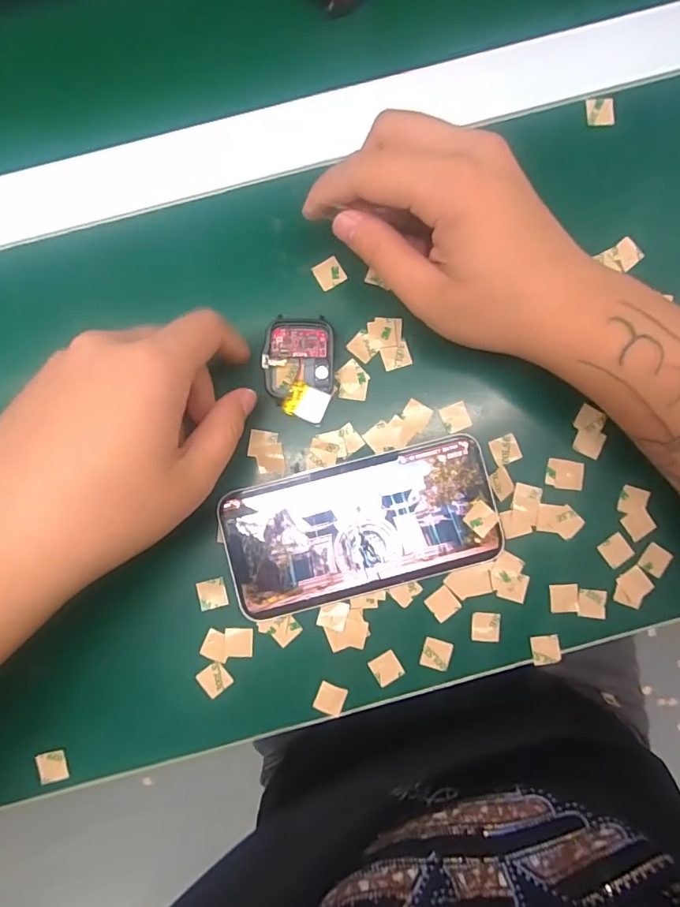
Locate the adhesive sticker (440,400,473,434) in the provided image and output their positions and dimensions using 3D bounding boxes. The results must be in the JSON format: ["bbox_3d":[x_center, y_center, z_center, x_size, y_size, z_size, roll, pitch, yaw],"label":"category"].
[{"bbox_3d":[0.065,-0.020,0.266,0.016,0.004,0.015,-21,89,-2],"label":"adhesive sticker"}]

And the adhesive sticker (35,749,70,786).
[{"bbox_3d":[-0.155,0.169,0.259,0.014,0.004,0.016,-14,84,-12],"label":"adhesive sticker"}]

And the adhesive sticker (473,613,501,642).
[{"bbox_3d":[0.081,0.096,0.264,0.015,0.004,0.015,3,80,0],"label":"adhesive sticker"}]

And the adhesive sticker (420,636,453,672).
[{"bbox_3d":[0.053,0.110,0.263,0.016,0.004,0.015,16,80,4],"label":"adhesive sticker"}]

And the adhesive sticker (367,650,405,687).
[{"bbox_3d":[0.026,0.118,0.263,0.016,0.004,0.015,-32,87,-1],"label":"adhesive sticker"}]

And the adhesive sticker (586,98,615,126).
[{"bbox_3d":[0.151,-0.197,0.277,0.015,0.004,0.014,-5,101,9],"label":"adhesive sticker"}]

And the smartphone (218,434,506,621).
[{"bbox_3d":[0.012,0.039,0.260,0.143,0.009,0.069,-14,88,-2],"label":"smartphone"}]

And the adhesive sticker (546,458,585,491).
[{"bbox_3d":[0.126,0.012,0.266,0.020,0.004,0.016,8,88,-1],"label":"adhesive sticker"}]

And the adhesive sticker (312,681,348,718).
[{"bbox_3d":[-0.005,0.135,0.262,0.016,0.004,0.015,21,85,2],"label":"adhesive sticker"}]

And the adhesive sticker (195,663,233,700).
[{"bbox_3d":[-0.068,0.123,0.262,0.016,0.004,0.016,-39,91,-7],"label":"adhesive sticker"}]

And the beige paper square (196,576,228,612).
[{"bbox_3d":[-0.070,0.077,0.264,0.015,0.004,0.016,-13,86,-8],"label":"beige paper square"}]

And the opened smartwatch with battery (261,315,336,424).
[{"bbox_3d":[-0.022,-0.046,0.259,0.037,0.017,0.056,-1,88,-1],"label":"opened smartwatch with battery"}]

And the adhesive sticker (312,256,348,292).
[{"bbox_3d":[-0.006,-0.101,0.268,0.015,0.004,0.016,-30,89,-2],"label":"adhesive sticker"}]

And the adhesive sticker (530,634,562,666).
[{"bbox_3d":[0.114,0.108,0.264,0.015,0.004,0.015,-7,88,-2],"label":"adhesive sticker"}]

